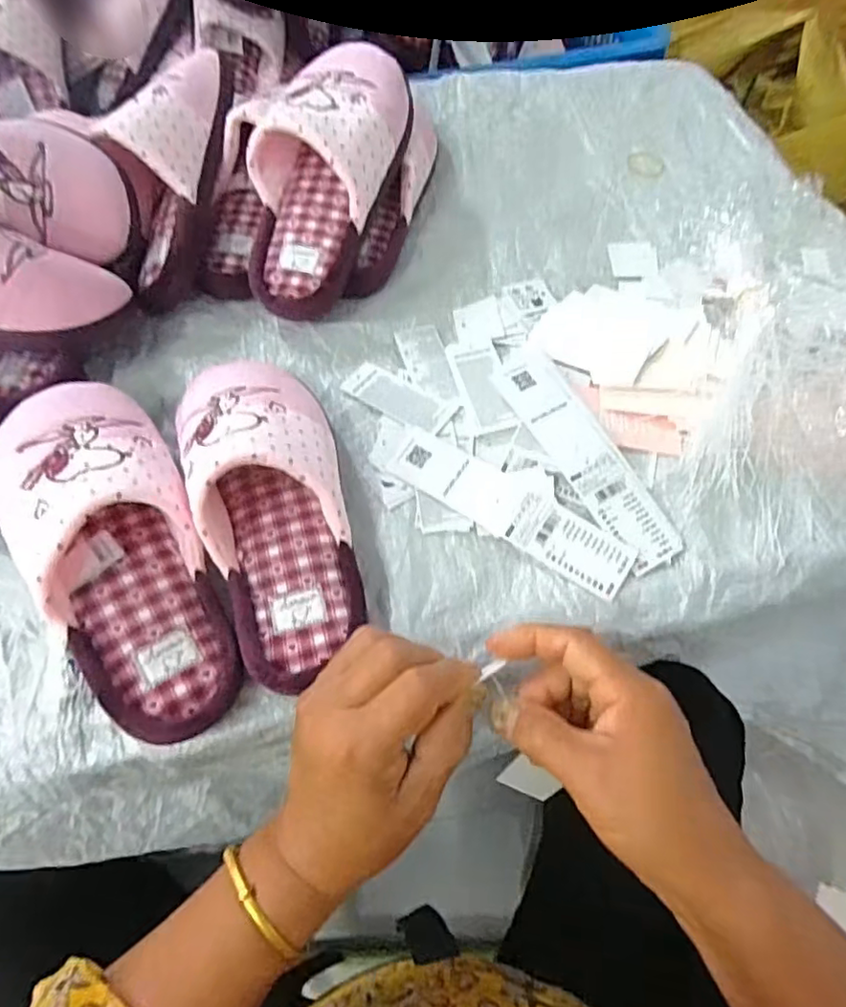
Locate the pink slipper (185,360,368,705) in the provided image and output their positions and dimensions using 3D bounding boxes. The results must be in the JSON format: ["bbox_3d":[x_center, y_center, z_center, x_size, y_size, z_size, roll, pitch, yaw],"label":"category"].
[{"bbox_3d":[-0.102,-0.008,0.410,0.100,0.082,0.254,-19,64,-9],"label":"pink slipper"}]

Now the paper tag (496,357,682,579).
[{"bbox_3d":[0.124,-0.037,0.458,0.056,0.010,0.192,-26,71,-17],"label":"paper tag"}]

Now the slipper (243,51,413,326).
[{"bbox_3d":[-0.090,-0.286,0.511,0.114,0.076,0.252,16,89,9],"label":"slipper"}]

